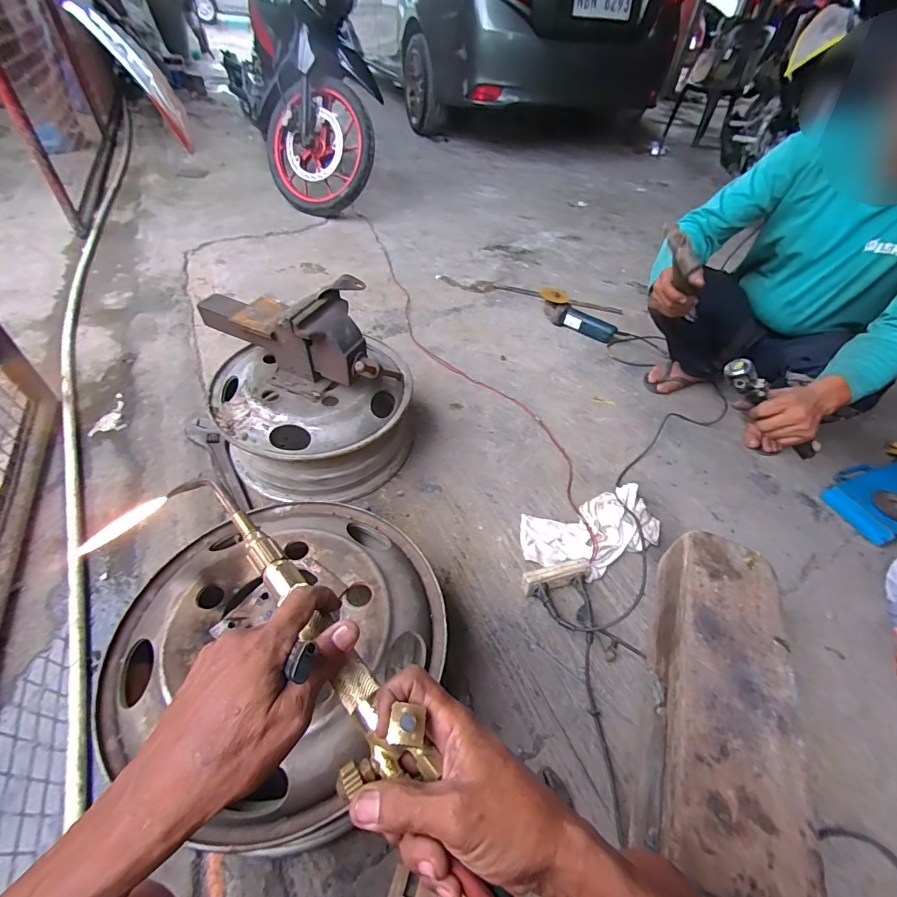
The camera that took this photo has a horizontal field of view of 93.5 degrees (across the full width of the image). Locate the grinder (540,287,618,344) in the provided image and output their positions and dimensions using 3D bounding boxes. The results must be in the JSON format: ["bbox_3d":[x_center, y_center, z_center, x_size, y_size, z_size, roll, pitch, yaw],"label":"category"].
[{"bbox_3d":[0.455,-0.468,1.484,0.287,0.092,0.103,32,52,22],"label":"grinder"}]

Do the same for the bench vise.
[{"bbox_3d":[-0.316,-0.247,0.865,0.409,0.182,0.155,23,49,16],"label":"bench vise"}]

